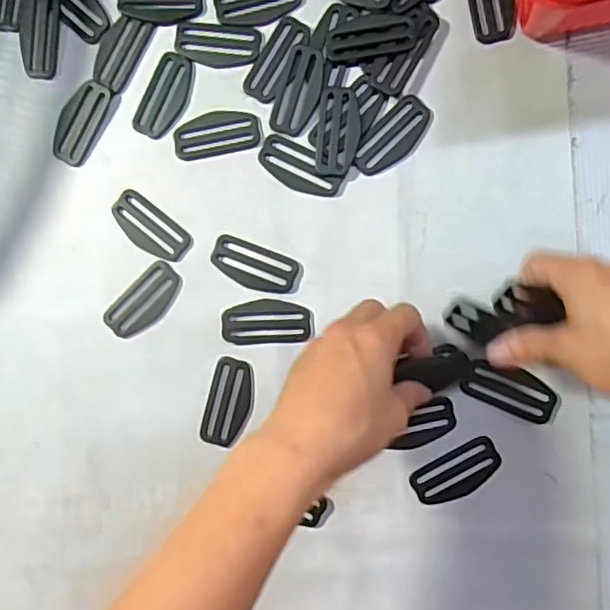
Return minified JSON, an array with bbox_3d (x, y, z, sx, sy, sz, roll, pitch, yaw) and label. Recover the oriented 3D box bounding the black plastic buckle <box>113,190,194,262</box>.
[{"bbox_3d":[-0.109,-0.054,0.437,0.063,0.004,0.029,37,93,7],"label":"black plastic buckle"}]

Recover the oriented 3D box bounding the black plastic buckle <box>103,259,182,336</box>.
[{"bbox_3d":[-0.112,-0.002,0.436,0.062,0.004,0.031,-45,83,4],"label":"black plastic buckle"}]

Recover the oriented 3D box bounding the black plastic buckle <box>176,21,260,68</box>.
[{"bbox_3d":[-0.062,-0.182,0.435,0.061,0.004,0.031,7,89,8],"label":"black plastic buckle"}]

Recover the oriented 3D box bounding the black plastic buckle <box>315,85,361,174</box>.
[{"bbox_3d":[0.022,-0.118,0.422,0.029,0.006,0.059,4,89,8],"label":"black plastic buckle"}]

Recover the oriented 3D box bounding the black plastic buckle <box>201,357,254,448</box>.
[{"bbox_3d":[-0.052,0.067,0.421,0.029,0.004,0.058,13,90,8],"label":"black plastic buckle"}]

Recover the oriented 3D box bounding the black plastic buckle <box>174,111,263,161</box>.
[{"bbox_3d":[-0.061,-0.121,0.437,0.062,0.004,0.030,-9,87,7],"label":"black plastic buckle"}]

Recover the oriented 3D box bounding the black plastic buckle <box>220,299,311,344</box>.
[{"bbox_3d":[-0.026,0.012,0.422,0.059,0.006,0.030,-4,88,7],"label":"black plastic buckle"}]

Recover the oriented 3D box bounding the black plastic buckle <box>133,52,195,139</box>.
[{"bbox_3d":[-0.098,-0.147,0.440,0.031,0.004,0.060,26,92,8],"label":"black plastic buckle"}]

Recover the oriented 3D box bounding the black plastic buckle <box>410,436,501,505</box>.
[{"bbox_3d":[0.099,0.109,0.404,0.059,0.004,0.029,-33,84,5],"label":"black plastic buckle"}]

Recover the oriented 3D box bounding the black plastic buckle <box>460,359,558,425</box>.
[{"bbox_3d":[0.134,0.055,0.404,0.057,0.005,0.028,24,91,8],"label":"black plastic buckle"}]

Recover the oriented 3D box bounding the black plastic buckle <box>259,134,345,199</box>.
[{"bbox_3d":[-0.003,-0.094,0.425,0.063,0.004,0.028,31,92,7],"label":"black plastic buckle"}]

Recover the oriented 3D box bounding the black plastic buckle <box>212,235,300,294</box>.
[{"bbox_3d":[-0.035,-0.027,0.423,0.061,0.004,0.029,21,91,8],"label":"black plastic buckle"}]

